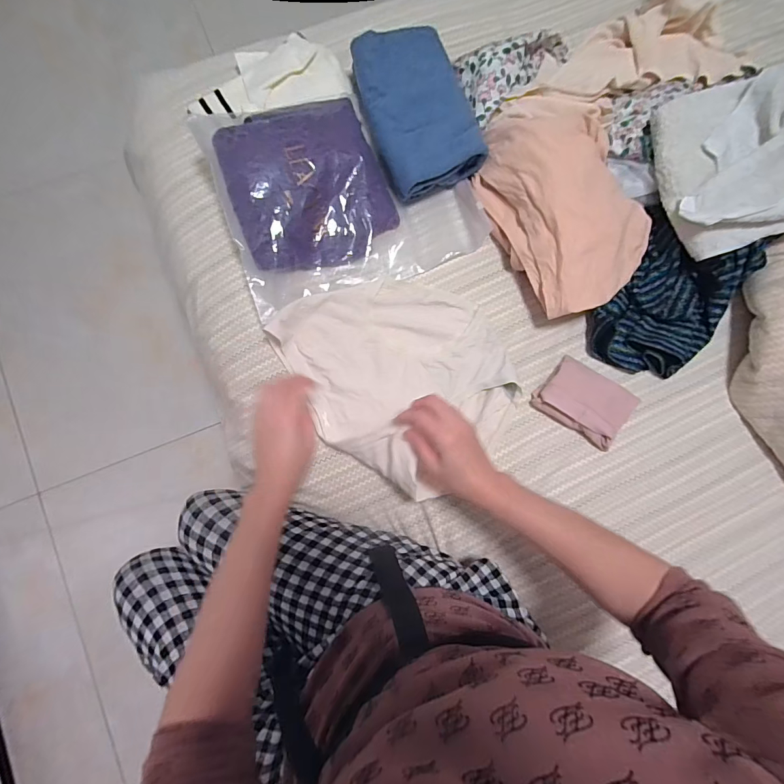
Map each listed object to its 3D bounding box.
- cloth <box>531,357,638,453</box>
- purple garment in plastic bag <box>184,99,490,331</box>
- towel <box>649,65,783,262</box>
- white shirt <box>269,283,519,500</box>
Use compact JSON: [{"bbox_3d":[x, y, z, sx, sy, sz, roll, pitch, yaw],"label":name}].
[{"bbox_3d":[0.288,0.013,0.591,0.131,0.033,0.095,35,82,2],"label":"cloth"},{"bbox_3d":[-0.060,-0.297,0.584,0.363,0.088,0.284,-19,84,-6],"label":"purple garment in plastic bag"},{"bbox_3d":[0.518,-0.341,0.562,0.279,0.090,0.236,-29,85,-7],"label":"towel"},{"bbox_3d":[0.019,-0.029,0.561,0.288,0.067,0.306,-27,85,-7],"label":"white shirt"}]

